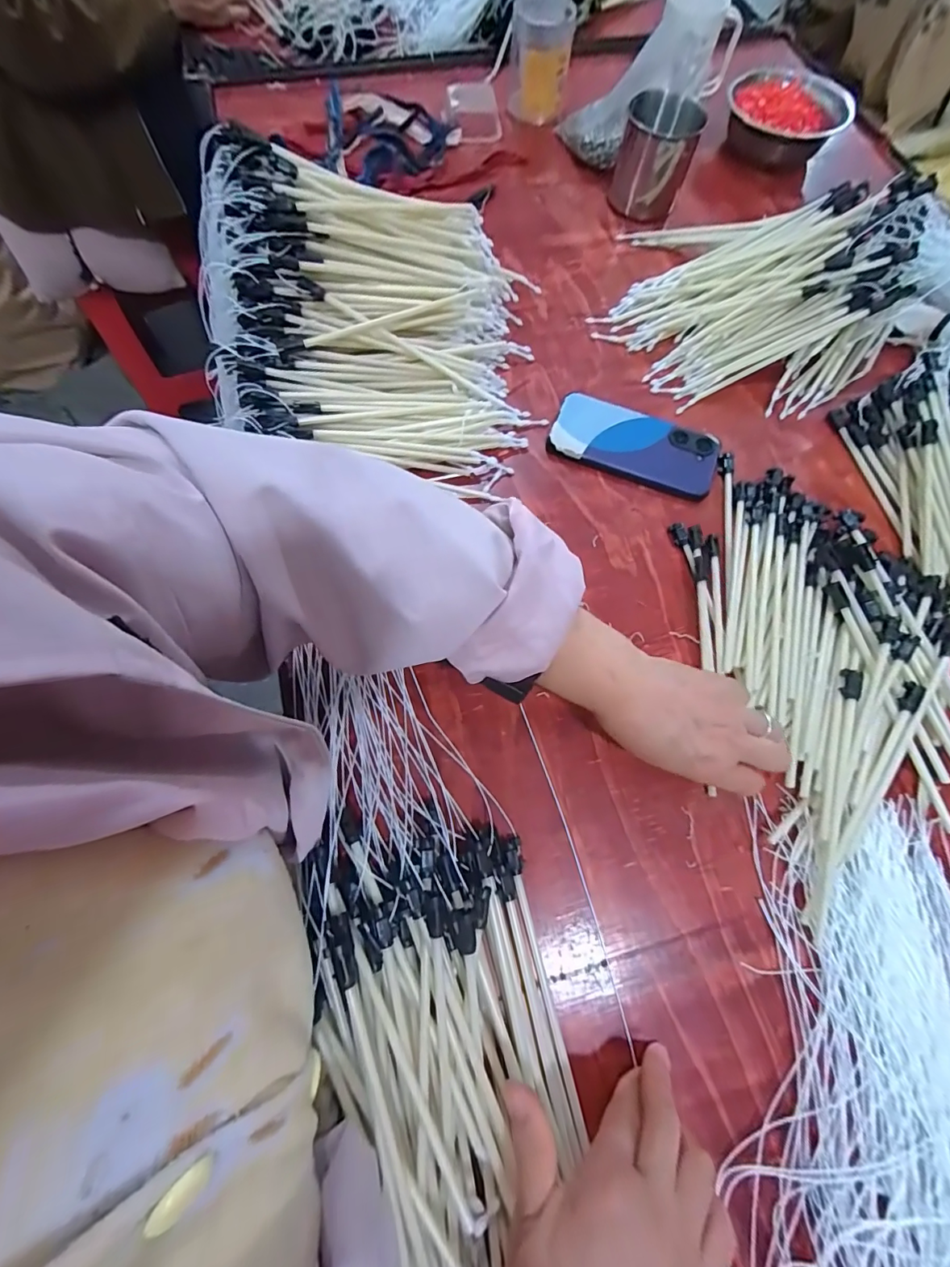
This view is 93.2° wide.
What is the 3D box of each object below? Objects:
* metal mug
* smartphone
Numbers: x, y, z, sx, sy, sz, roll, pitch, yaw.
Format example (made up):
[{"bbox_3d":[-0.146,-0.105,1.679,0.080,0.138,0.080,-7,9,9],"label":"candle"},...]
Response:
[{"bbox_3d":[0.226,-0.598,0.565,0.088,0.093,0.072,21,70,5],"label":"metal mug"},{"bbox_3d":[0.162,-0.192,0.457,0.164,0.013,0.076,21,70,5],"label":"smartphone"}]

